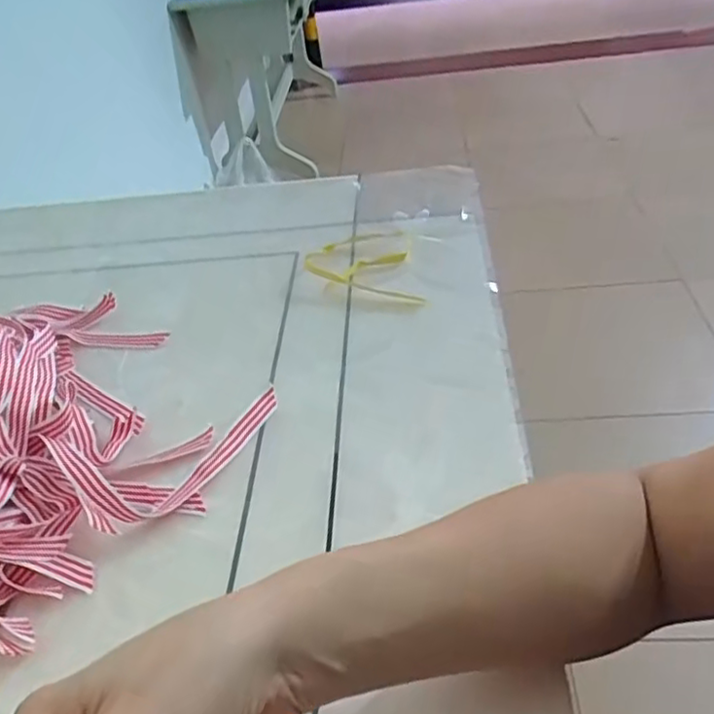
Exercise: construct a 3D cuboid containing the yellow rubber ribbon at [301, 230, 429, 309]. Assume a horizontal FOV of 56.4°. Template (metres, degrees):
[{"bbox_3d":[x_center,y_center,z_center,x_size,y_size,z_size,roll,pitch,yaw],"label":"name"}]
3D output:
[{"bbox_3d":[0.014,-0.081,0.567,0.121,0.015,0.081,11,43,21],"label":"yellow rubber ribbon"}]

